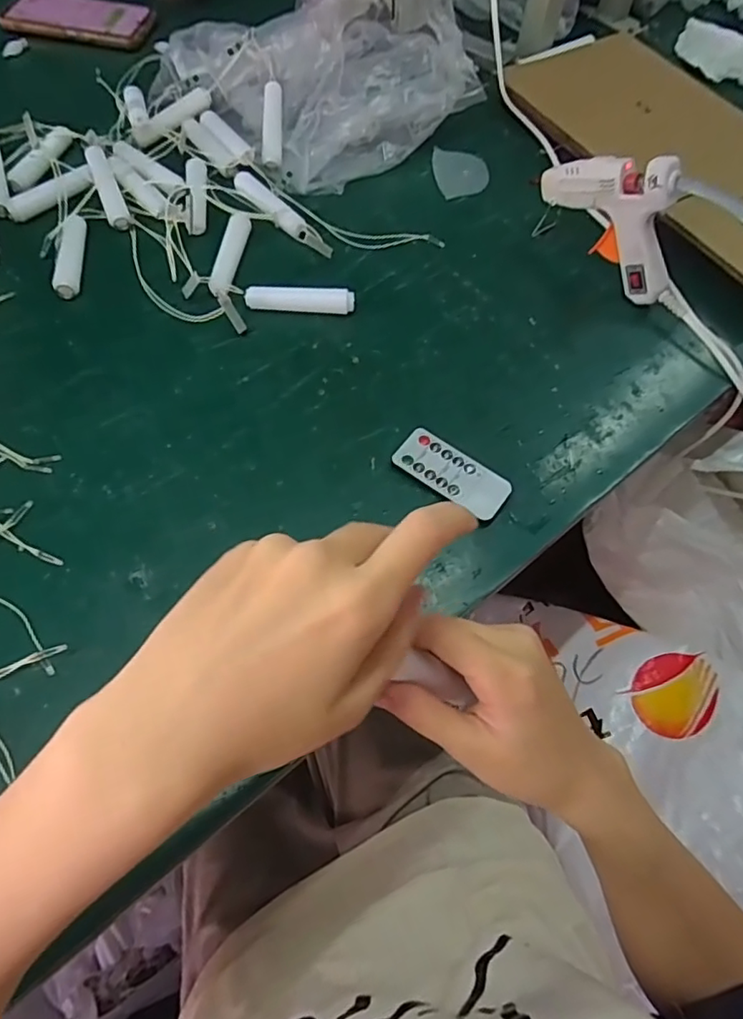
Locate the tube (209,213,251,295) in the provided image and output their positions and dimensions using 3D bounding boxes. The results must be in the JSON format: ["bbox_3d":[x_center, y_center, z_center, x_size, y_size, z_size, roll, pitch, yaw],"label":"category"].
[{"bbox_3d":[-0.124,-0.220,0.501,0.017,0.016,0.093,6,62,2],"label":"tube"}]

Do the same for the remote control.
[{"bbox_3d":[0.058,-0.027,0.415,0.083,0.004,0.039,33,66,14],"label":"remote control"}]

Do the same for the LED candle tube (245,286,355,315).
[{"bbox_3d":[-0.059,-0.174,0.480,0.089,0.016,0.017,1,62,-1],"label":"LED candle tube"}]

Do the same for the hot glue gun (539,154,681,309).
[{"bbox_3d":[0.200,-0.247,0.478,0.023,0.104,0.135,-38,70,-19],"label":"hot glue gun"}]

